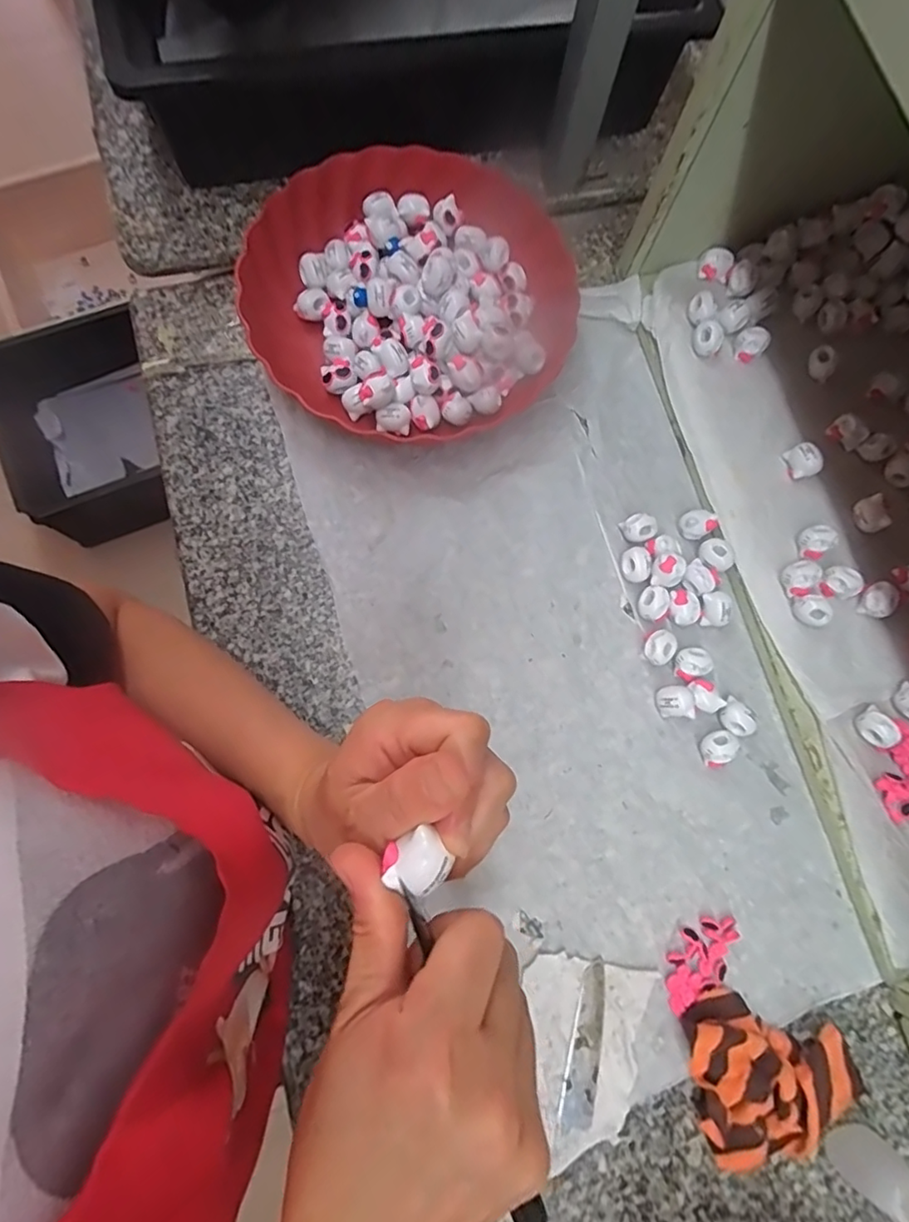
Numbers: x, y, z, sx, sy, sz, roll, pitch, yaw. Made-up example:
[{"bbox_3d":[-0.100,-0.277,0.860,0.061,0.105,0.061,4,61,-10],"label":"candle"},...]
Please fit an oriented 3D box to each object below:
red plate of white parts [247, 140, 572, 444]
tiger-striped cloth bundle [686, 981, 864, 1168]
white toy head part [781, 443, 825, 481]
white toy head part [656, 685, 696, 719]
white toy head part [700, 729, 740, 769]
[{"bbox_3d":[-0.035,-0.242,0.427,0.235,0.046,0.225,1,78,-4],"label":"red plate of white parts"},{"bbox_3d":[0.196,0.292,0.344,0.100,0.024,0.090,0,78,-4],"label":"tiger-striped cloth bundle"},{"bbox_3d":[0.266,-0.115,0.422,0.017,0.019,0.025,-16,80,-7],"label":"white toy head part"},{"bbox_3d":[0.157,0.064,0.391,0.020,0.020,0.023,-3,79,-5],"label":"white toy head part"},{"bbox_3d":[0.185,0.096,0.387,0.022,0.017,0.028,25,78,1],"label":"white toy head part"}]

